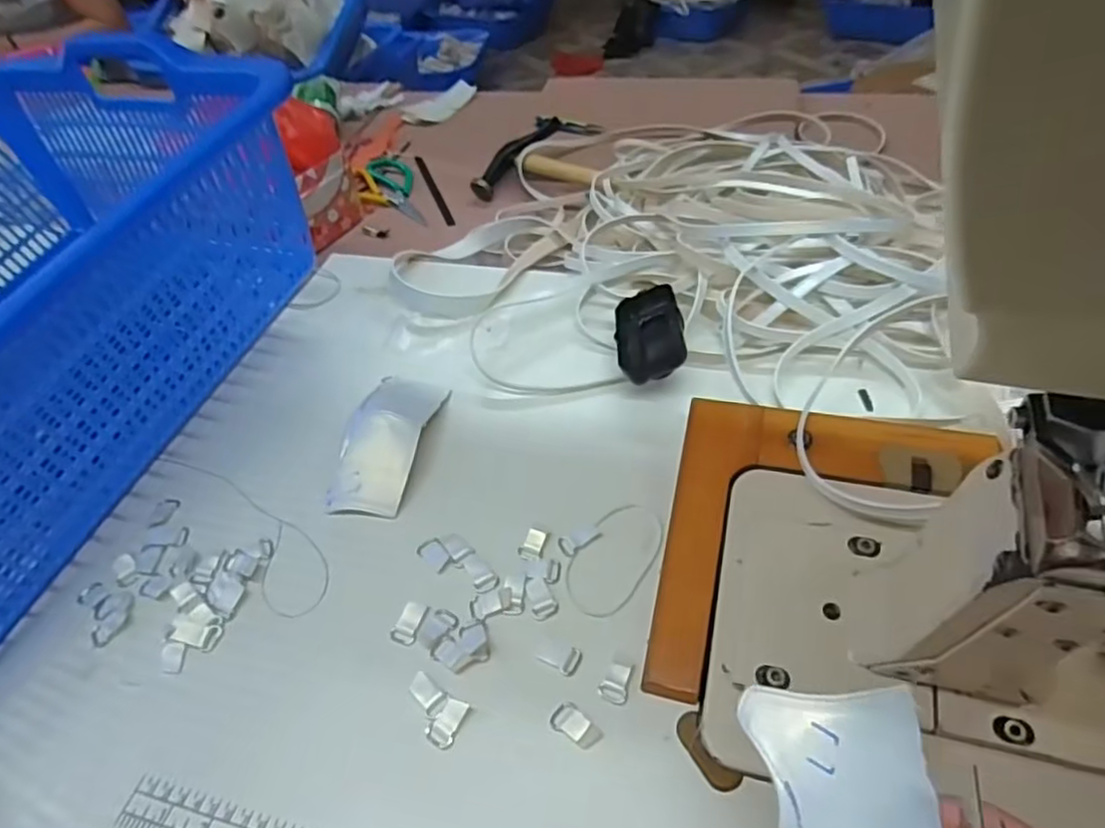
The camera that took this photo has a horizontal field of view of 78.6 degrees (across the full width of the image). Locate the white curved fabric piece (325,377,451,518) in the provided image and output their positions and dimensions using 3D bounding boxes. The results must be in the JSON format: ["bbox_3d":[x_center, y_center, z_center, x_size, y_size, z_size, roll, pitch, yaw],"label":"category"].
[{"bbox_3d":[-0.123,0.018,0.509,0.055,0.035,0.124,6,48,13],"label":"white curved fabric piece"}]

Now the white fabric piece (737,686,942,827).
[{"bbox_3d":[0.105,0.143,0.238,0.058,0.015,0.086,-9,73,5],"label":"white fabric piece"}]

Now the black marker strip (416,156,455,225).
[{"bbox_3d":[-0.170,-0.324,0.974,0.011,0.010,0.193,-17,49,-13],"label":"black marker strip"}]

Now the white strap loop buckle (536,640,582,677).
[{"bbox_3d":[0.005,0.142,0.398,0.025,0.004,0.017,24,54,27],"label":"white strap loop buckle"}]

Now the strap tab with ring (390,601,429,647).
[{"bbox_3d":[-0.089,0.129,0.417,0.017,0.004,0.026,10,49,16],"label":"strap tab with ring"}]

